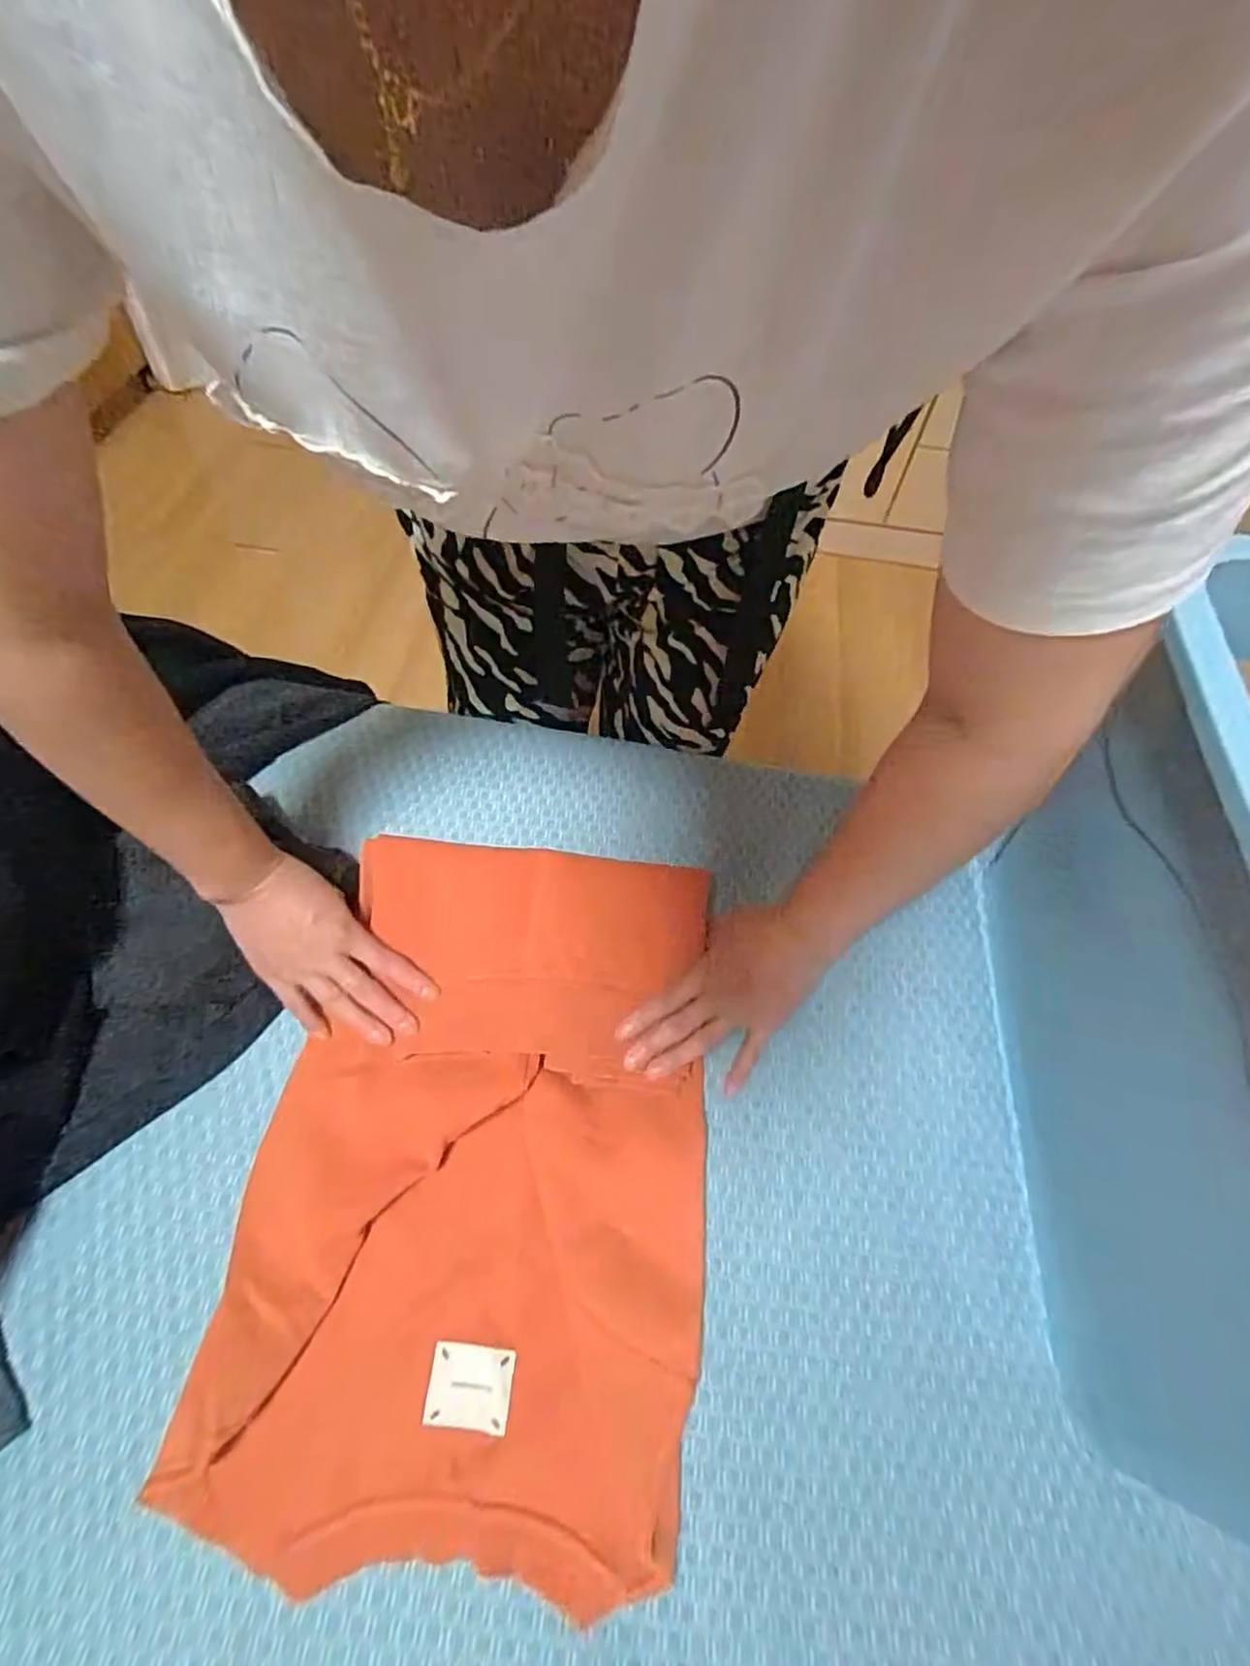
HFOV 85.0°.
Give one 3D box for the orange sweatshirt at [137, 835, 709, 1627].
[{"bbox_3d":[-0.090,0.199,0.454,0.282,0.039,0.418,8,58,1],"label":"orange sweatshirt"}]

